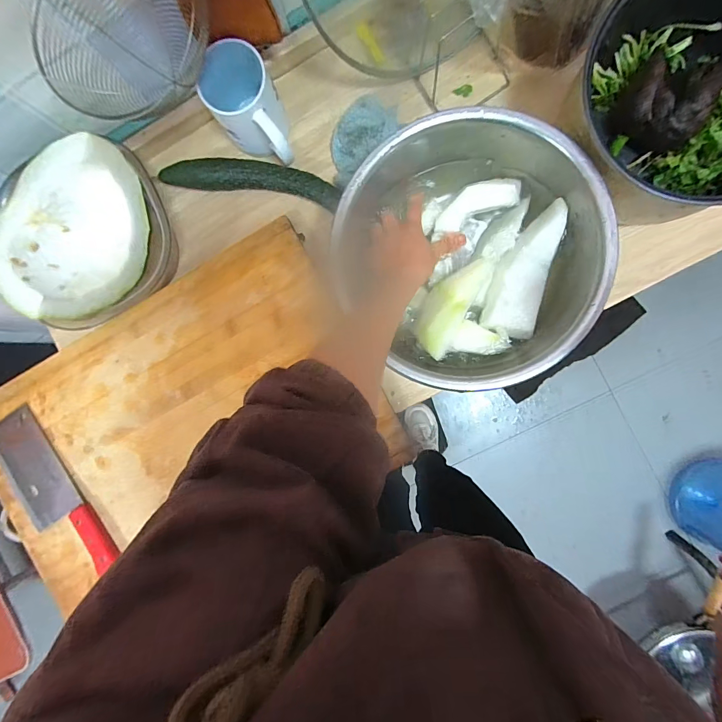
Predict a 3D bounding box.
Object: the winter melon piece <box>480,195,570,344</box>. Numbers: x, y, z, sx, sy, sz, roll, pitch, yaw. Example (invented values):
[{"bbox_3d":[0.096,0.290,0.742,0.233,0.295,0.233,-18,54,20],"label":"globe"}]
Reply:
[{"bbox_3d":[0.190,-0.105,0.419,0.059,0.030,0.148,16,93,5],"label":"winter melon piece"}]

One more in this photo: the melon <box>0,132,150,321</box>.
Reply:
[{"bbox_3d":[-0.362,-0.158,0.454,0.132,0.103,0.210,8,93,5],"label":"melon"}]

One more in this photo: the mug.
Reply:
[{"bbox_3d":[-0.131,-0.302,0.447,0.081,0.091,0.111,-31,89,6],"label":"mug"}]

